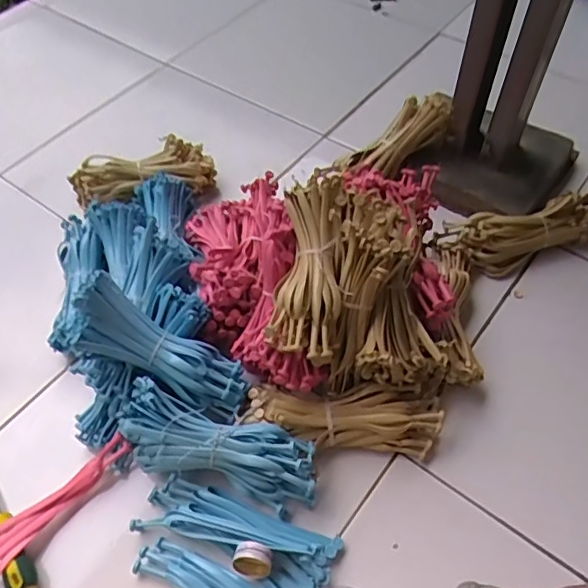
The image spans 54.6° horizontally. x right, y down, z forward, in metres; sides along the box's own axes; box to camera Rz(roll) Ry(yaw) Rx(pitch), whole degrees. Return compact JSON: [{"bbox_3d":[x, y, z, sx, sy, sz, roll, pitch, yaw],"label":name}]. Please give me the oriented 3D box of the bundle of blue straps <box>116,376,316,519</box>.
[{"bbox_3d":[-0.086,0.171,0.631,0.220,0.094,0.073,12,56,12],"label":"bundle of blue straps"}]

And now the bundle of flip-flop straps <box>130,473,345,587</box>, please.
[{"bbox_3d":[-0.063,0.255,0.605,0.212,0.028,0.072,16,57,14],"label":"bundle of flip-flop straps"}]

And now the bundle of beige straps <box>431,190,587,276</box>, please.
[{"bbox_3d":[0.322,-0.088,0.807,0.240,0.054,0.080,-17,56,-8],"label":"bundle of beige straps"}]

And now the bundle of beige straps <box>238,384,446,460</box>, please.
[{"bbox_3d":[0.054,0.143,0.671,0.227,0.058,0.068,4,55,6],"label":"bundle of beige straps"}]

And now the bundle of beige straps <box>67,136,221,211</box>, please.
[{"bbox_3d":[-0.243,-0.195,0.907,0.231,0.055,0.087,-4,55,1],"label":"bundle of beige straps"}]

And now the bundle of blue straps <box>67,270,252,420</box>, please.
[{"bbox_3d":[-0.154,0.069,0.654,0.218,0.051,0.080,33,58,-11],"label":"bundle of blue straps"}]

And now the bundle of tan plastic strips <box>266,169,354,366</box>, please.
[{"bbox_3d":[0.019,-0.032,0.640,0.078,0.038,0.207,6,78,8],"label":"bundle of tan plastic strips"}]

